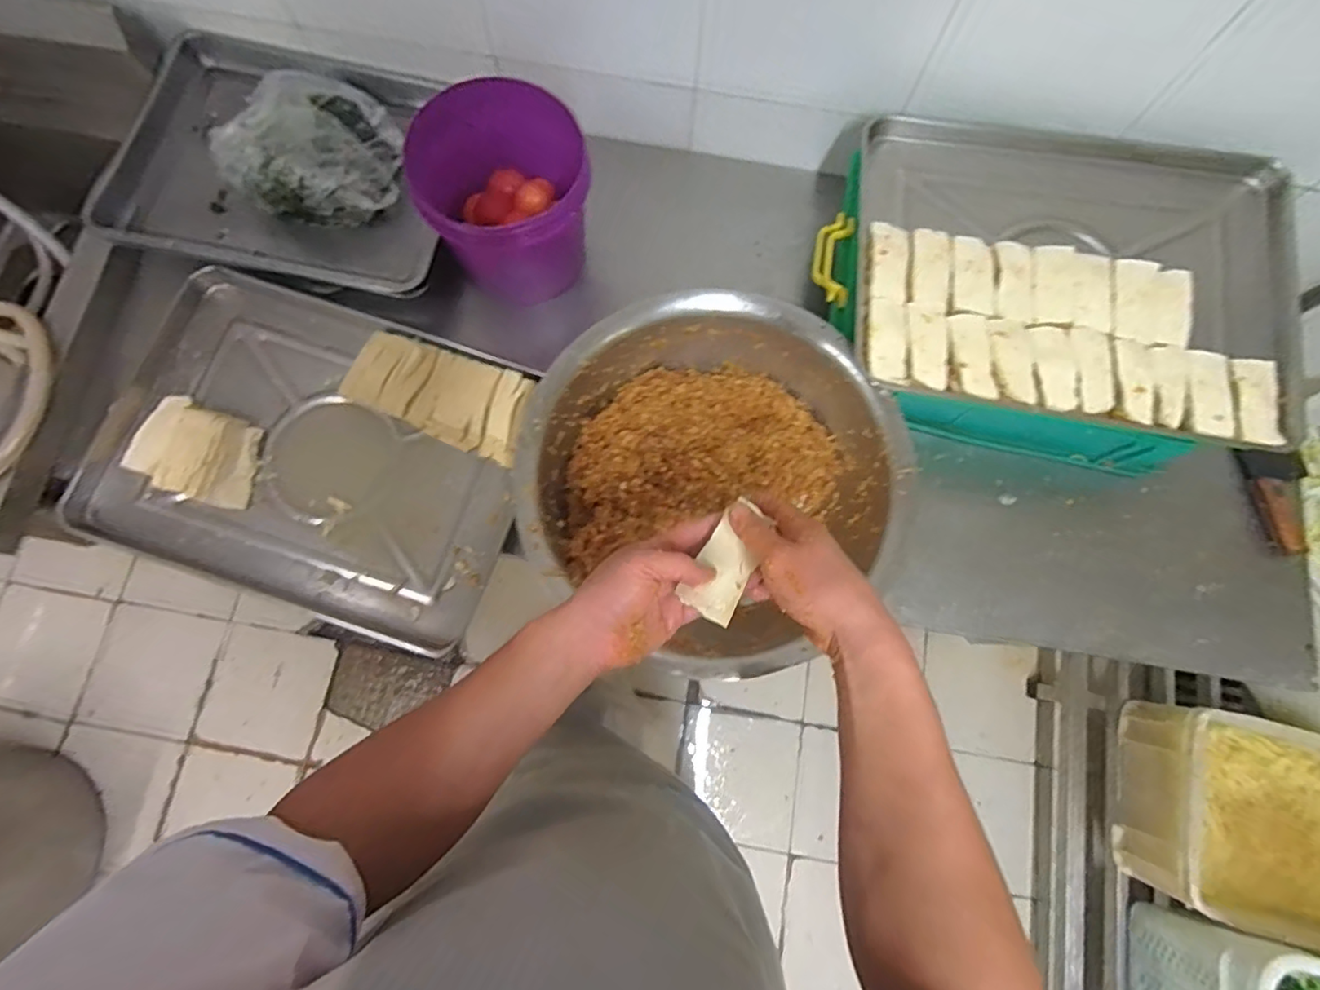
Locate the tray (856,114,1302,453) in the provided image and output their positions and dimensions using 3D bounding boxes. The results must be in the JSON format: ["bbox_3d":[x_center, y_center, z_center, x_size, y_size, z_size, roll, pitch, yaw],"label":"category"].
[{"bbox_3d":[0.545,-0.299,0.766,0.566,0.043,0.418,9,76,0],"label":"tray"}]

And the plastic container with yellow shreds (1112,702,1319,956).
[{"bbox_3d":[1.324,0.697,1.176,0.606,0.260,0.389,17,77,2],"label":"plastic container with yellow shreds"}]

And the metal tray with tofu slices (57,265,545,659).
[{"bbox_3d":[-0.462,-0.054,0.795,0.544,0.077,0.412,17,77,2],"label":"metal tray with tofu slices"}]

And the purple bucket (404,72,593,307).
[{"bbox_3d":[-0.211,-0.406,0.796,0.210,0.207,0.210,0,77,-2],"label":"purple bucket"}]

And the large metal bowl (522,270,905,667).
[{"bbox_3d":[0.071,-0.032,0.745,0.436,0.136,0.432,0,77,-2],"label":"large metal bowl"}]

